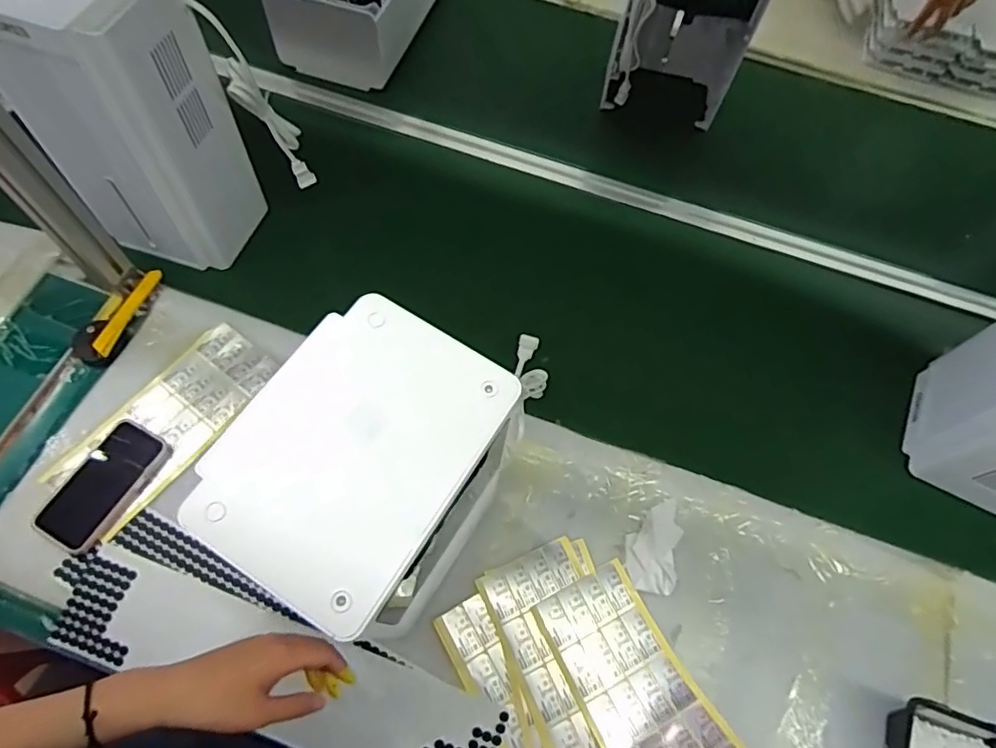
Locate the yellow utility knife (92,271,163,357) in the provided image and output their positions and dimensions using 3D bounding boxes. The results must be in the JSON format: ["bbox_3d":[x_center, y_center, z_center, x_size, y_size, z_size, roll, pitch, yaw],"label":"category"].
[{"bbox_3d":[-0.490,-0.084,0.777,0.023,0.016,0.130,23,66,8],"label":"yellow utility knife"}]

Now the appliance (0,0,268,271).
[{"bbox_3d":[-0.436,-0.296,0.708,0.185,0.344,0.155,19,66,6],"label":"appliance"}]

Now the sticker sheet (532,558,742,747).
[{"bbox_3d":[0.143,0.320,0.604,0.112,0.064,0.239,-25,46,-13],"label":"sticker sheet"}]

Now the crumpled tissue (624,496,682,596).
[{"bbox_3d":[0.184,0.202,0.695,0.059,0.010,0.108,15,66,5],"label":"crumpled tissue"}]

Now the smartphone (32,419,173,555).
[{"bbox_3d":[-0.462,0.130,0.687,0.083,0.007,0.150,29,67,10],"label":"smartphone"}]

